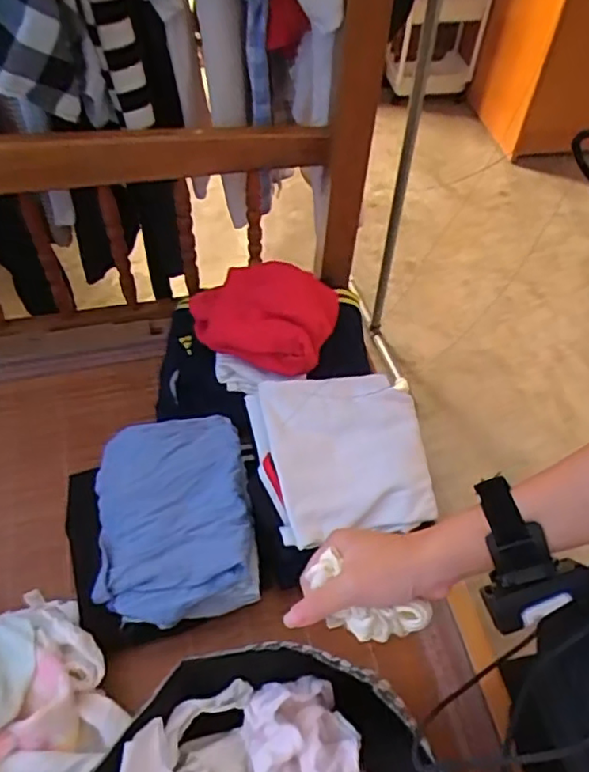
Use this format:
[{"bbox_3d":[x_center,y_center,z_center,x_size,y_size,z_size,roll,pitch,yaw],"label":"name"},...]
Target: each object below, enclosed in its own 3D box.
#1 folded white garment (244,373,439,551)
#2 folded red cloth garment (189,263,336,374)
[{"bbox_3d":[0.062,0.081,0.797,0.216,0.049,0.224,-6,65,-15],"label":"folded white garment"},{"bbox_3d":[-0.040,-0.105,0.926,0.227,0.102,0.181,-3,53,-4],"label":"folded red cloth garment"}]

